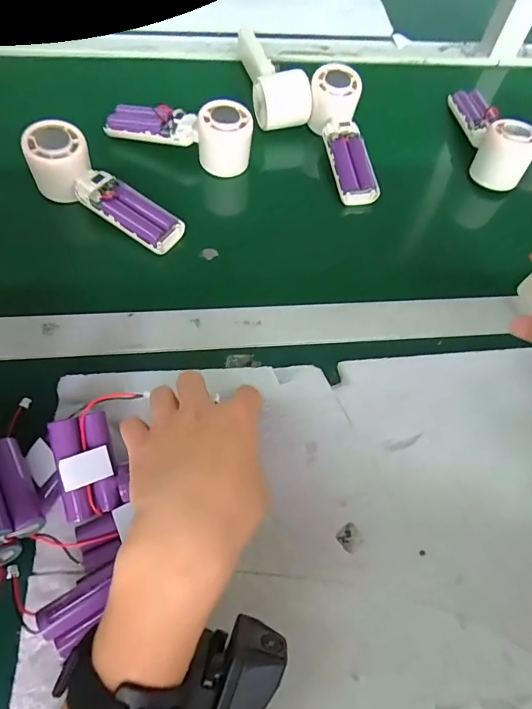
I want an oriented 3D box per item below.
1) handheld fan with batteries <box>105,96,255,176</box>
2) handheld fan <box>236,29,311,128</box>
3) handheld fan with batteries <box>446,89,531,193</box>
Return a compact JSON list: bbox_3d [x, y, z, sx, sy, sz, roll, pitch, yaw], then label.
[{"bbox_3d":[-0.094,-0.245,0.477,0.158,0.055,0.045,17,62,4],"label":"handheld fan with batteries"},{"bbox_3d":[0.006,-0.342,0.535,0.060,0.049,0.155,-10,64,-10],"label":"handheld fan"},{"bbox_3d":[0.263,-0.268,0.517,0.050,0.051,0.159,0,62,-4],"label":"handheld fan with batteries"}]

